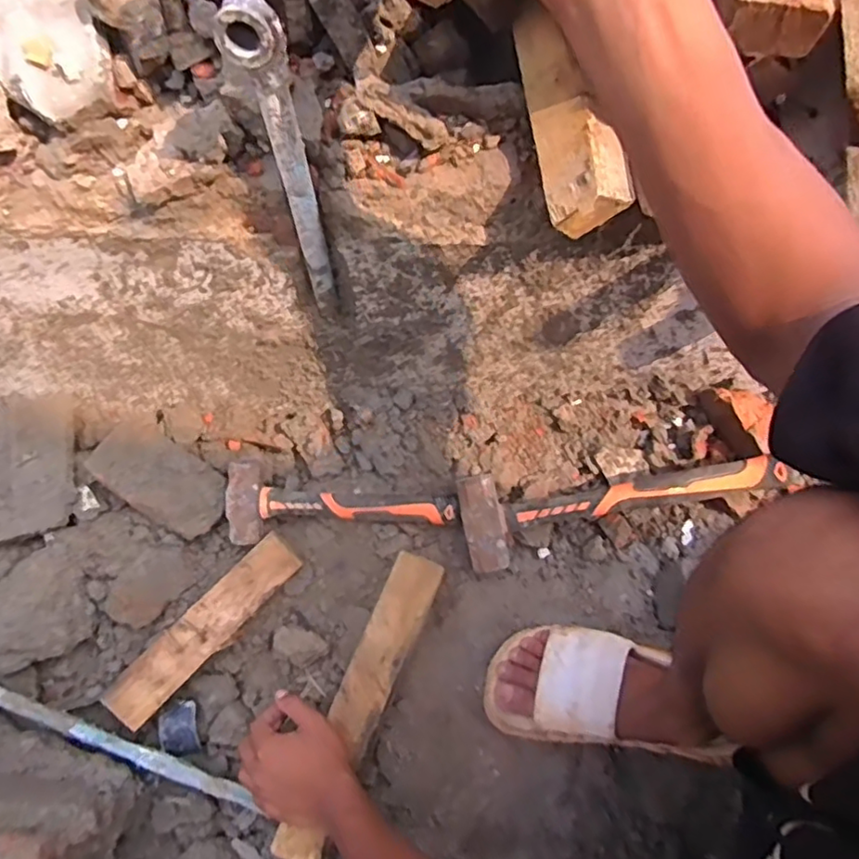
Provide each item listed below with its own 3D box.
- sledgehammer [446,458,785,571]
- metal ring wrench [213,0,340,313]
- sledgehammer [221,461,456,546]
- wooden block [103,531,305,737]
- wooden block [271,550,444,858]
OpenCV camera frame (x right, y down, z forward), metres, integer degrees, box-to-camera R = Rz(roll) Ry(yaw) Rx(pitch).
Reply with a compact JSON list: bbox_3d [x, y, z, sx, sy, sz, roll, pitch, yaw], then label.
[{"bbox_3d":[0.213,0.082,0.691,0.349,0.074,0.101,-13,64,11],"label":"sledgehammer"},{"bbox_3d":[-0.109,-0.186,0.477,0.040,0.296,0.031,-14,65,-8],"label":"metal ring wrench"},{"bbox_3d":[-0.106,0.094,0.740,0.281,0.051,0.089,2,64,0],"label":"sledgehammer"},{"bbox_3d":[-0.262,0.230,0.706,0.056,0.023,0.254,40,70,16],"label":"wooden block"},{"bbox_3d":[-0.071,0.288,0.646,0.057,0.015,0.322,21,70,9],"label":"wooden block"}]

